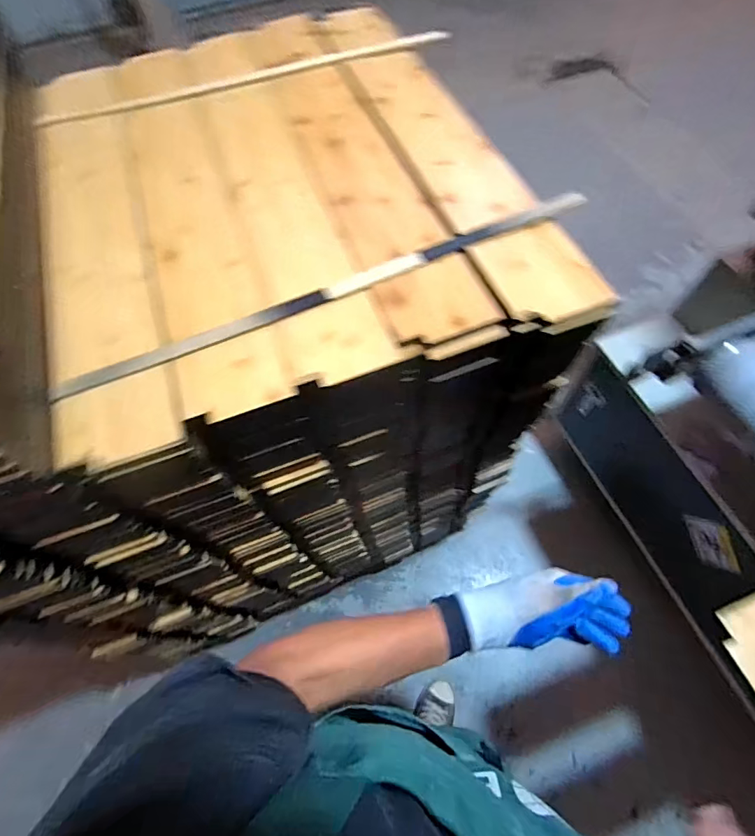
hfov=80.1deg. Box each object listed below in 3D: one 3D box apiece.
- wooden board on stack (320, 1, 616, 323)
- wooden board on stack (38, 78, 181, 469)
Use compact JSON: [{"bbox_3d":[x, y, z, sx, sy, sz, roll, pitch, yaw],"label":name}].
[{"bbox_3d":[0.076,-0.410,0.620,0.112,0.027,0.724,-18,64,-7],"label":"wooden board on stack"},{"bbox_3d":[-0.353,-0.251,0.560,0.119,0.012,0.676,-18,64,-8],"label":"wooden board on stack"}]

